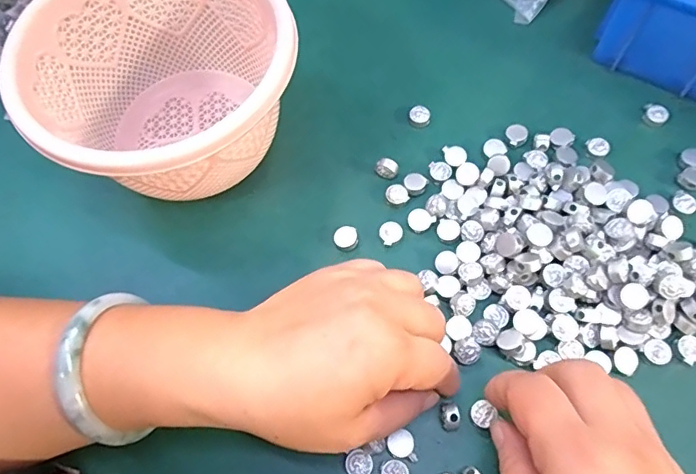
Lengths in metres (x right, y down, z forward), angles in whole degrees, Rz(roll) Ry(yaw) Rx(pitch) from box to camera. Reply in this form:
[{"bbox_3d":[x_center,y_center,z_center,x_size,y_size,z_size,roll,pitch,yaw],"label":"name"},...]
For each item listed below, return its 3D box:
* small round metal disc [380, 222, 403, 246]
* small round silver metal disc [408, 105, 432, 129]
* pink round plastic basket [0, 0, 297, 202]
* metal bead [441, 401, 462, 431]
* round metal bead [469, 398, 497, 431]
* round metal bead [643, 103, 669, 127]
[{"bbox_3d":[0.026,-0.002,0.303,0.013,0.004,0.014,-1,66,2],"label":"small round metal disc"},{"bbox_3d":[0.048,-0.081,0.337,0.014,0.008,0.014,-1,66,2],"label":"small round silver metal disc"},{"bbox_3d":[-0.100,-0.082,0.297,0.141,0.091,0.140,-1,66,2],"label":"pink round plastic basket"},{"bbox_3d":[0.053,0.092,0.256,0.012,0.012,0.014,-6,66,0],"label":"metal bead"},{"bbox_3d":[0.069,0.092,0.259,0.012,0.006,0.012,40,74,18],"label":"round metal bead"},{"bbox_3d":[0.202,-0.080,0.329,0.014,0.008,0.013,-1,66,2],"label":"round metal bead"}]

